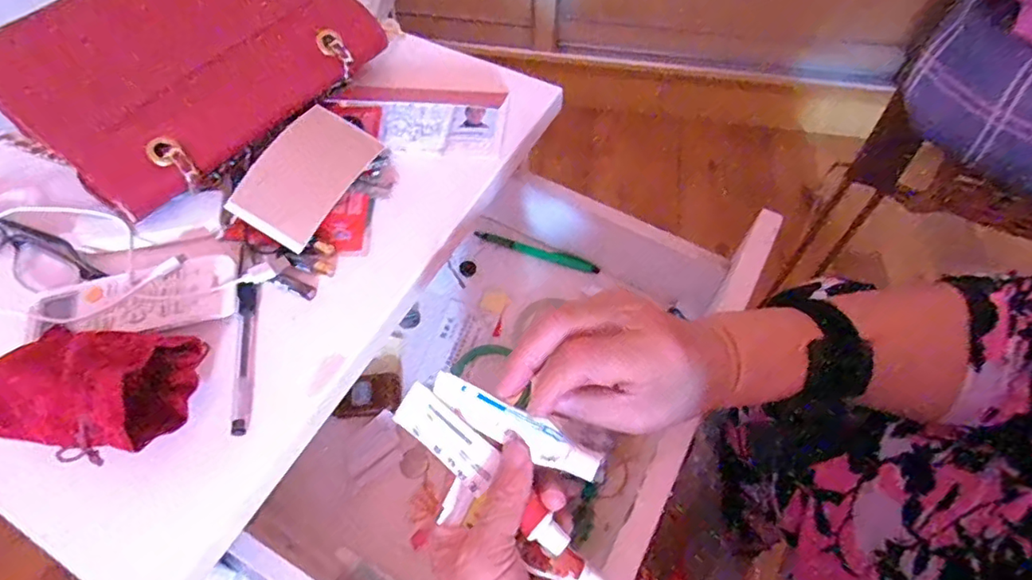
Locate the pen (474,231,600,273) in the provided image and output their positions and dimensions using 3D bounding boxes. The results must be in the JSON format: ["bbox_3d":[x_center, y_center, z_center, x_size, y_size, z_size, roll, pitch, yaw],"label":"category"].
[{"bbox_3d":[0.022,-0.041,0.600,0.134,0.005,0.016,19,59,10],"label":"pen"}]

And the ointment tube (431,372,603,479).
[{"bbox_3d":[0.000,0.071,0.299,0.093,0.017,0.023,26,106,13],"label":"ointment tube"}]

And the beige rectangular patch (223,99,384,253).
[{"bbox_3d":[-0.159,-0.087,0.424,0.066,0.008,0.108,32,69,-2],"label":"beige rectangular patch"}]

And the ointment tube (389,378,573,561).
[{"bbox_3d":[-0.018,0.094,0.298,0.112,0.017,0.022,40,65,13],"label":"ointment tube"}]

